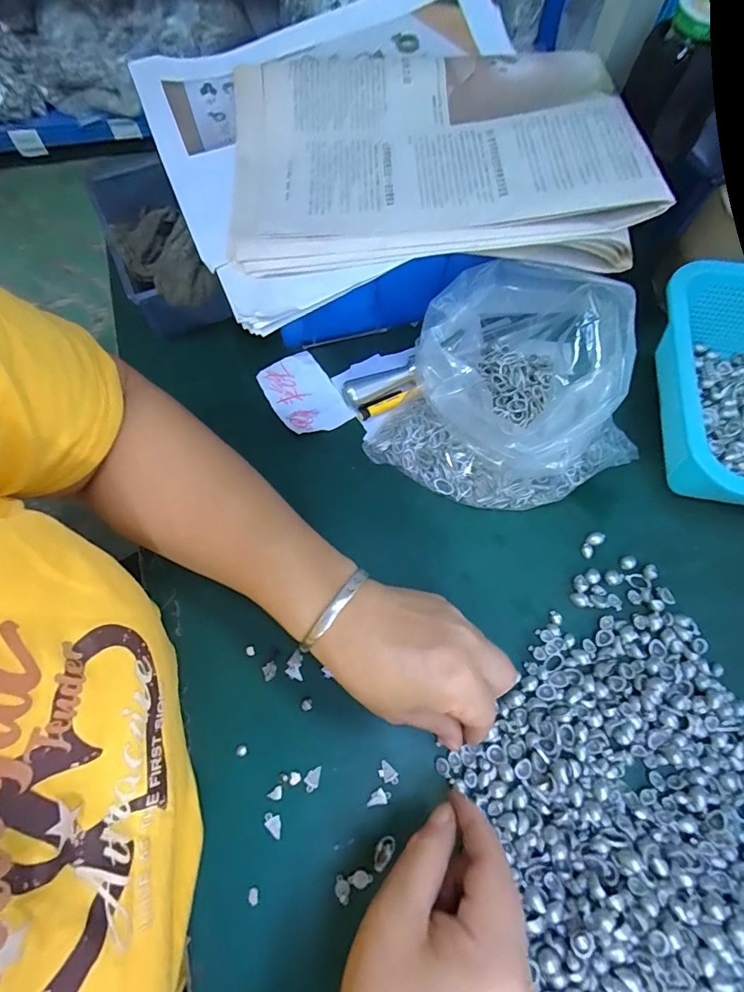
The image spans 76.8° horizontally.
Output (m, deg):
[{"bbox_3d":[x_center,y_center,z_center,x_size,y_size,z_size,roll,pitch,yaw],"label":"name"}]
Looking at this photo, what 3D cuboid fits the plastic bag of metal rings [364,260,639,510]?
[{"bbox_3d":[0.113,-0.079,0.333,0.176,0.100,0.170,30,70,9],"label":"plastic bag of metal rings"}]

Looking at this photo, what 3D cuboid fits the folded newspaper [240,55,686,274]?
[{"bbox_3d":[0.038,-0.247,0.326,0.267,0.033,0.191,-3,68,-4],"label":"folded newspaper"}]

